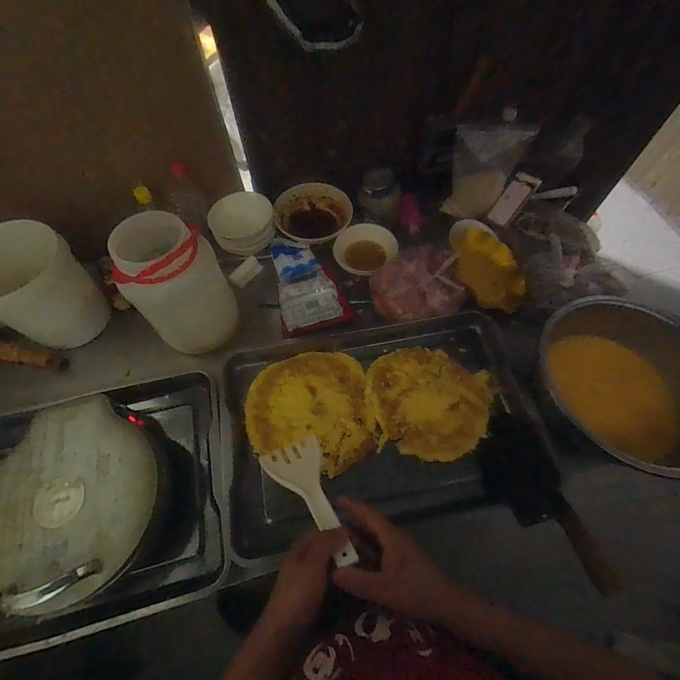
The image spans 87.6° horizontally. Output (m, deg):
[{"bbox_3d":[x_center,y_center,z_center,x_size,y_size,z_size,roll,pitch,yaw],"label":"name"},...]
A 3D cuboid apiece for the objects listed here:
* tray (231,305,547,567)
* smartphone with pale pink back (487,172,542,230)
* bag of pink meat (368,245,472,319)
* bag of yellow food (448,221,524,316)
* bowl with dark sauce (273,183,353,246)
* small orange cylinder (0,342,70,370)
[{"bbox_3d":[0.069,0.147,0.696,0.559,0.066,0.384,-10,62,-5],"label":"tray"},{"bbox_3d":[0.413,-0.334,0.846,0.058,0.012,0.126,42,108,20],"label":"smartphone with pale pink back"},{"bbox_3d":[0.161,-0.126,0.754,0.190,0.093,0.148,-6,62,-3],"label":"bag of pink meat"},{"bbox_3d":[0.339,-0.171,0.808,0.124,0.031,0.222,-17,82,2],"label":"bag of yellow food"},{"bbox_3d":[-0.062,-0.303,0.890,0.187,0.076,0.157,5,62,3],"label":"bowl with dark sauce"},{"bbox_3d":[-0.702,0.028,0.747,0.274,0.033,0.041,9,62,5],"label":"small orange cylinder"}]

